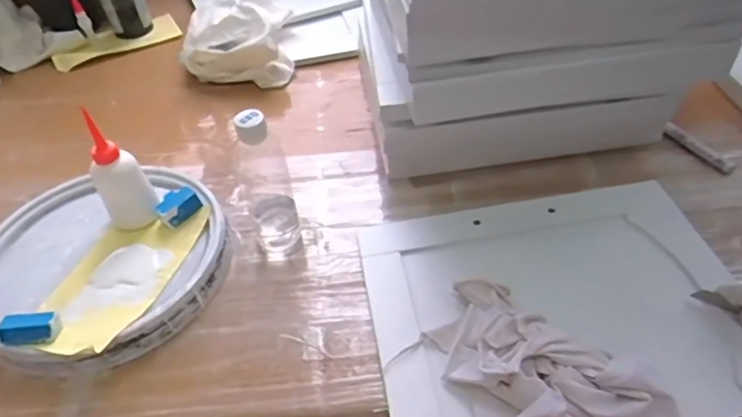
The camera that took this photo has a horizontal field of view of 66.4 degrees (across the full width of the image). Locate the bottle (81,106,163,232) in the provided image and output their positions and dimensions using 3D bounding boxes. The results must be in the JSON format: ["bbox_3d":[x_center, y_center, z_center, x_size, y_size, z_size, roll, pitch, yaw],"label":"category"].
[{"bbox_3d":[-0.304,-0.041,0.684,0.061,0.138,0.057,-24,46,-19],"label":"bottle"}]

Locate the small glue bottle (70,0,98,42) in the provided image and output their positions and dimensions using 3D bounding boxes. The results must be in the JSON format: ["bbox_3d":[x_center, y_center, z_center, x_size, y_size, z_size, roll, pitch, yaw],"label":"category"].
[{"bbox_3d":[-0.555,-0.372,1.083,0.025,0.073,0.023,-21,45,-16],"label":"small glue bottle"}]

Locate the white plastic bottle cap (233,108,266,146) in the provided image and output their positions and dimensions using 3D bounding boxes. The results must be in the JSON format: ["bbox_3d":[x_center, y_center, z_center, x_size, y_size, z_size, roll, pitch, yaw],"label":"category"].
[{"bbox_3d":[-0.125,-0.084,0.590,0.030,0.023,0.033,-17,45,-13],"label":"white plastic bottle cap"}]

